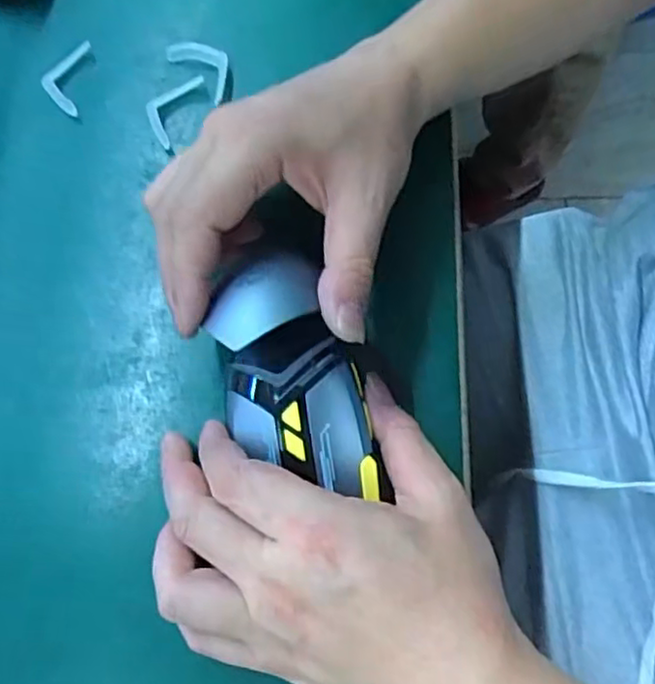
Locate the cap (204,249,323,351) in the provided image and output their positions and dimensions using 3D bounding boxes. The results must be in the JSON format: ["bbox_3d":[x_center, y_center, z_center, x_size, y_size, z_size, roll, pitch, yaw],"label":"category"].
[{"bbox_3d":[-0.027,-0.020,0.276,0.051,0.021,0.037,-32,75,-8],"label":"cap"}]

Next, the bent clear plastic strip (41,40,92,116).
[{"bbox_3d":[-0.150,-0.150,0.380,0.025,0.006,0.046,5,73,3],"label":"bent clear plastic strip"}]

